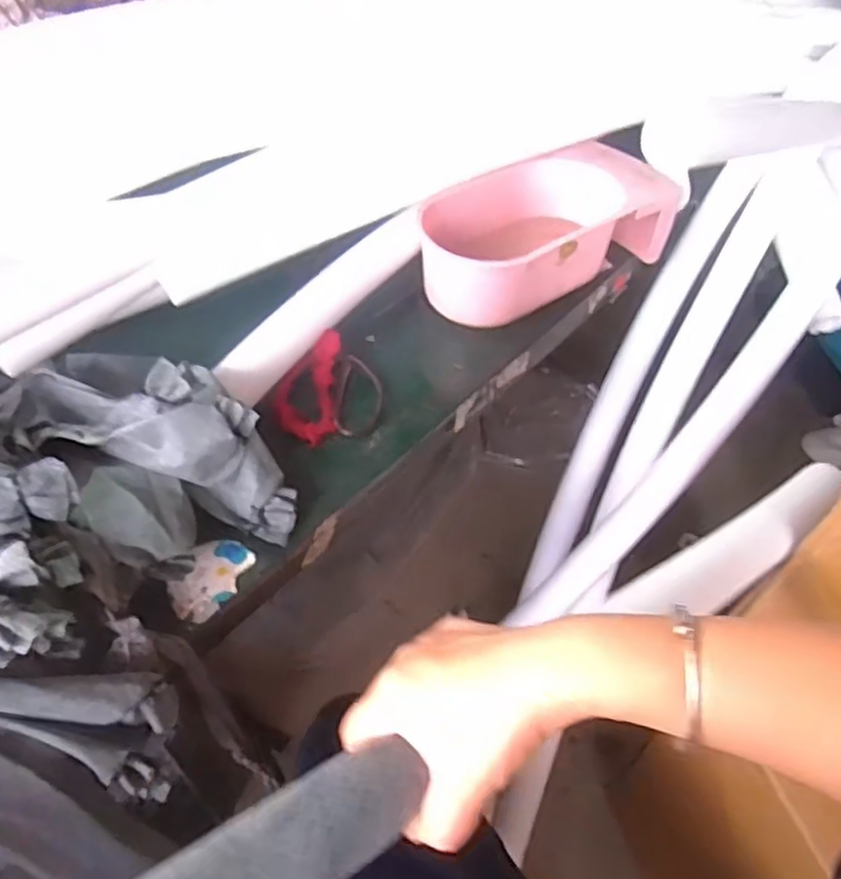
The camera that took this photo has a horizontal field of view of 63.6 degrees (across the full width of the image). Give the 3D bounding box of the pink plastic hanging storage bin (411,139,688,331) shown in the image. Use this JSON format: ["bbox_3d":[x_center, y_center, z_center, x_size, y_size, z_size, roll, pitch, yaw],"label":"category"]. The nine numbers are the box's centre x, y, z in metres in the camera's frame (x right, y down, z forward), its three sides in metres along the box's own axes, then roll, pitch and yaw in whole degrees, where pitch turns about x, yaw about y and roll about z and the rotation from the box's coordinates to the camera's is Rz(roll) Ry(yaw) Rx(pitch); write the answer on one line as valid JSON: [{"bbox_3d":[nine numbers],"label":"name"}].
[{"bbox_3d":[0.132,-0.223,0.720,0.274,0.093,0.134,-25,54,-23],"label":"pink plastic hanging storage bin"}]

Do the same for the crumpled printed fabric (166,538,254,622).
[{"bbox_3d":[-0.154,0.101,0.497,0.043,0.007,0.065,20,51,15],"label":"crumpled printed fabric"}]

